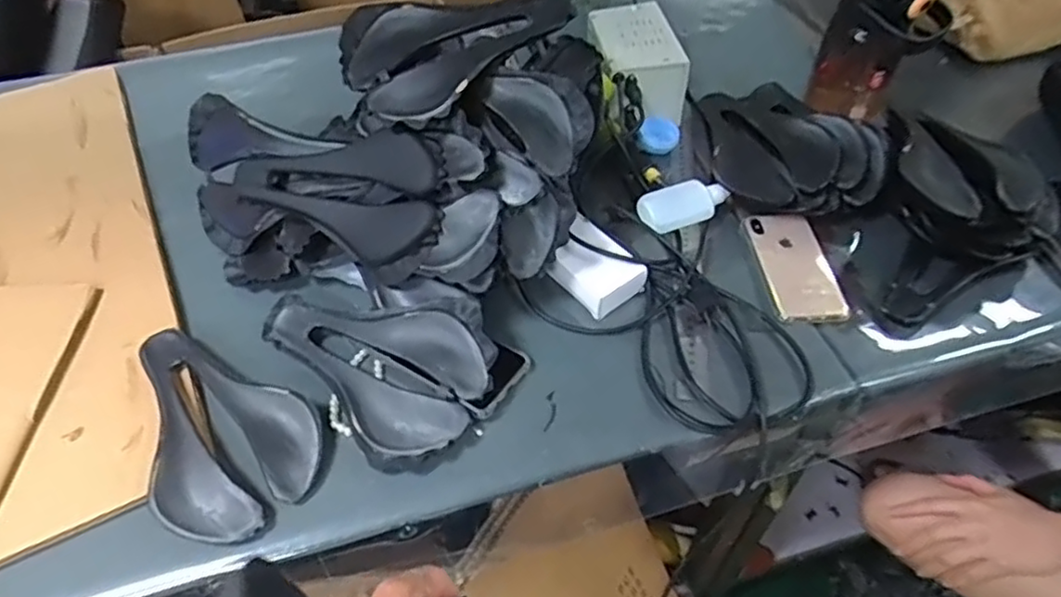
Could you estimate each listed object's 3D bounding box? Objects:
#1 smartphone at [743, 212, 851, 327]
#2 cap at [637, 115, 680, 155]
[{"bbox_3d":[0.264,-0.034,0.674,0.071,0.009,0.138,-7,53,-5],"label":"smartphone"},{"bbox_3d":[0.153,-0.196,0.799,0.047,0.018,0.050,11,67,6],"label":"cap"}]

